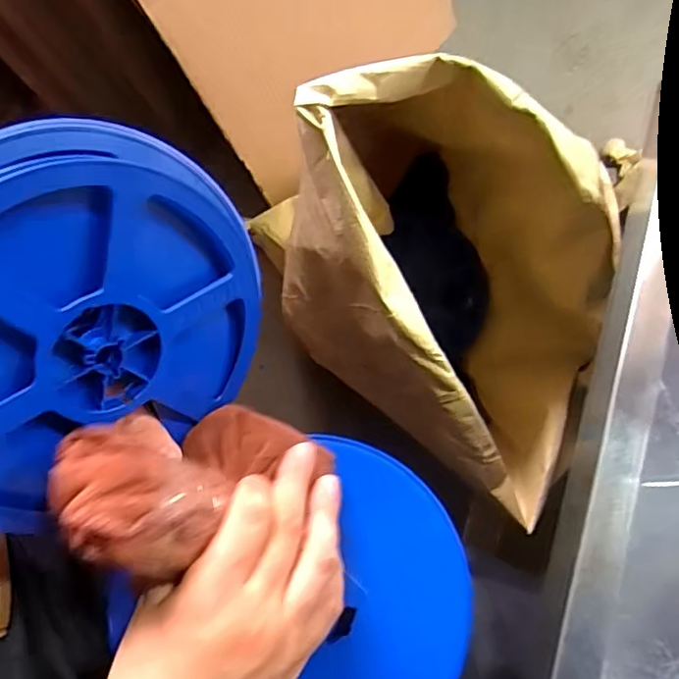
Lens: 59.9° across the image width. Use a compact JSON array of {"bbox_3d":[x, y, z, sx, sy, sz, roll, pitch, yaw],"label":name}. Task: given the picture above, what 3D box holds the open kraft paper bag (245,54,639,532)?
[{"bbox_3d":[0.114,-0.040,0.519,0.311,0.307,0.220,44,78,7],"label":"open kraft paper bag"}]

